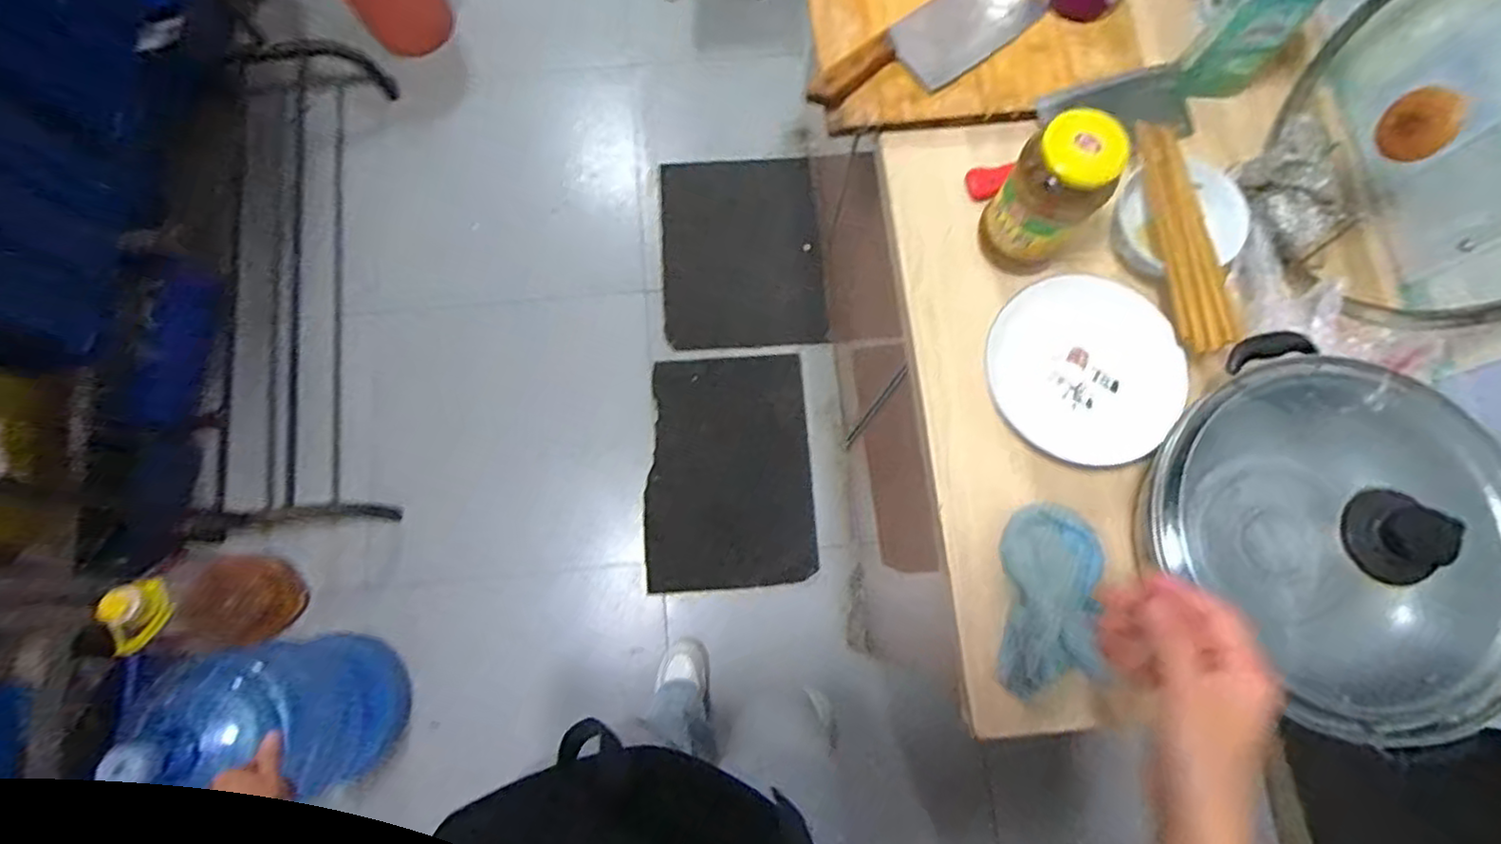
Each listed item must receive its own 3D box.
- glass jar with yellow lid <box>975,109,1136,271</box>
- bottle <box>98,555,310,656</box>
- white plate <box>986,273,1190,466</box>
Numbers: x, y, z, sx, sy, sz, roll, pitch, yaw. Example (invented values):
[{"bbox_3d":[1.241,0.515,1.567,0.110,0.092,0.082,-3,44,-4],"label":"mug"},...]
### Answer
[{"bbox_3d":[0.282,-0.210,0.638,0.089,0.160,0.075,44,80,9],"label":"glass jar with yellow lid"},{"bbox_3d":[-0.943,0.312,1.158,0.139,0.325,0.161,-1,77,-1],"label":"bottle"},{"bbox_3d":[0.336,-0.054,0.672,0.173,0.029,0.189,0,77,-1],"label":"white plate"}]

